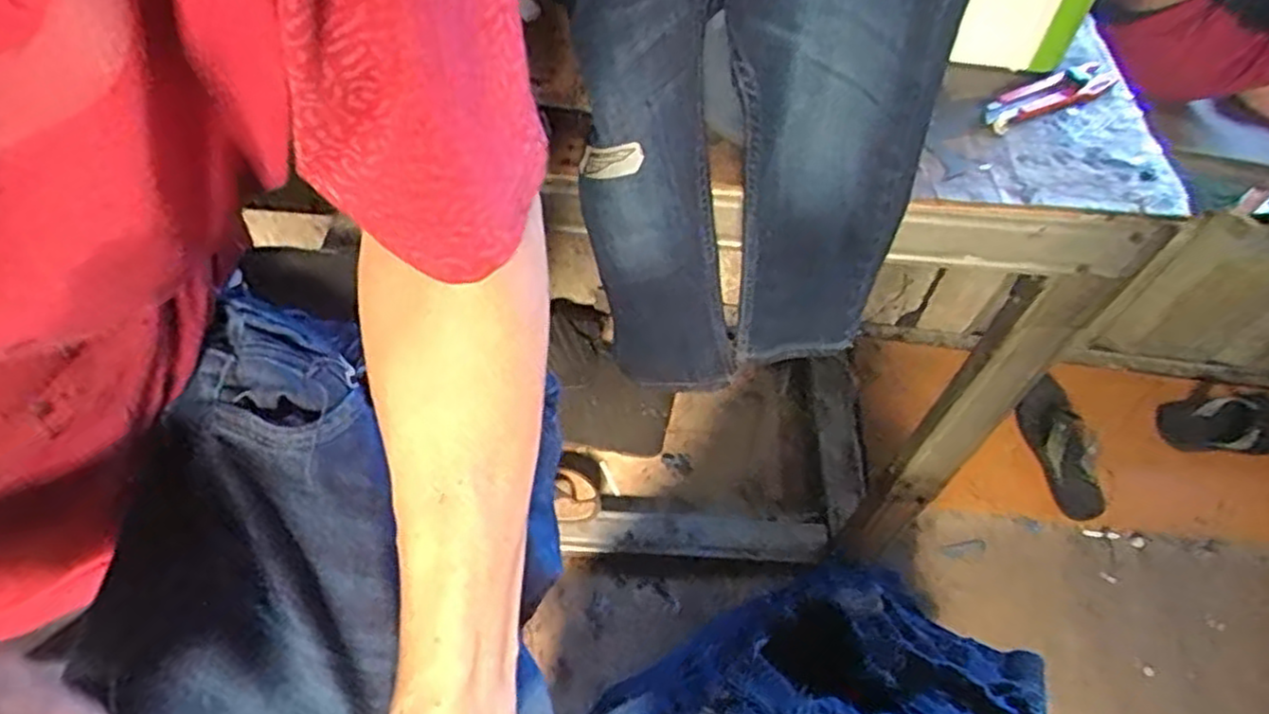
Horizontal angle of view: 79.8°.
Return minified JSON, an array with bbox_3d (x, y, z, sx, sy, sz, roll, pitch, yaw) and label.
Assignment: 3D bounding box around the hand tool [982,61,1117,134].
[{"bbox_3d":[0.374,-0.237,0.690,0.133,0.024,0.039,-25,58,-19],"label":"hand tool"}]

